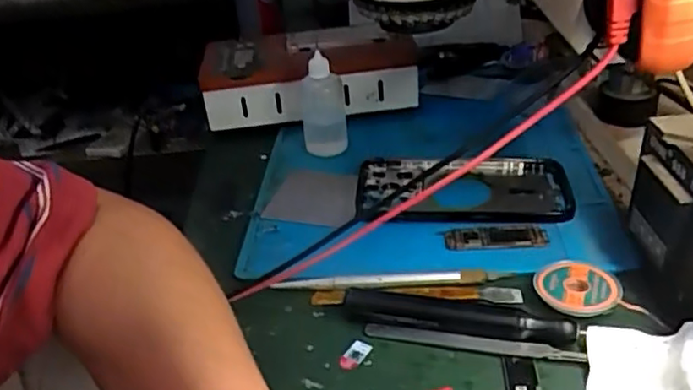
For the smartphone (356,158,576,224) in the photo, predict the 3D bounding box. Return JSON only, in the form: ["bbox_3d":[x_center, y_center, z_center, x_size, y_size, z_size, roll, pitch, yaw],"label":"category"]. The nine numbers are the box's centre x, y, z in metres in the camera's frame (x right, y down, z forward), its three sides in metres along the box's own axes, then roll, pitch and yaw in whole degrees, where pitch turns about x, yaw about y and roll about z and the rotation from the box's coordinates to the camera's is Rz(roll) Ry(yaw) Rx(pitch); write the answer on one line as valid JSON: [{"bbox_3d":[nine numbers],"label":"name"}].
[{"bbox_3d":[0.082,-0.006,0.458,0.149,0.015,0.082,-1,32,10],"label":"smartphone"}]

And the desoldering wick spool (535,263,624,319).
[{"bbox_3d":[0.129,0.052,0.356,0.044,0.009,0.041,-5,32,3],"label":"desoldering wick spool"}]

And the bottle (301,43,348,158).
[{"bbox_3d":[-0.020,-0.074,0.511,0.035,0.080,0.030,-7,32,1],"label":"bottle"}]

